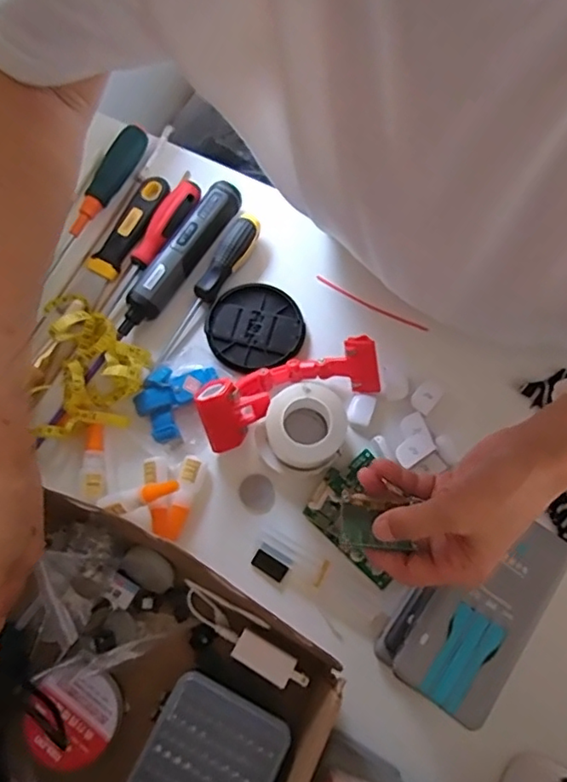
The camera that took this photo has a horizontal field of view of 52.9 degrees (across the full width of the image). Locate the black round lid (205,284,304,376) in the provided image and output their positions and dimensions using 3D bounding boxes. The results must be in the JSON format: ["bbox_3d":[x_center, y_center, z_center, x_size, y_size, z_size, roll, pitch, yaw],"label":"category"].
[{"bbox_3d":[-0.027,-0.059,0.530,0.086,0.010,0.086,0,73,-1],"label":"black round lid"}]

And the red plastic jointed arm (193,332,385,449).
[{"bbox_3d":[0.004,-0.003,0.492,0.159,0.048,0.053,-22,75,-7],"label":"red plastic jointed arm"}]

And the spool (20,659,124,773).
[{"bbox_3d":[-0.159,0.241,0.424,0.072,0.028,0.063,8,73,1],"label":"spool"}]

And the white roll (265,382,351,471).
[{"bbox_3d":[0.018,0.032,0.478,0.062,0.059,0.061,0,73,-1],"label":"white roll"}]

